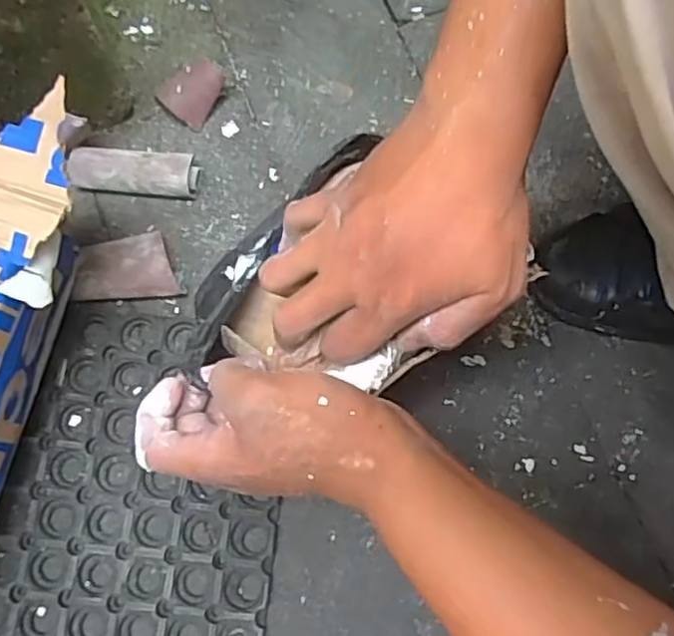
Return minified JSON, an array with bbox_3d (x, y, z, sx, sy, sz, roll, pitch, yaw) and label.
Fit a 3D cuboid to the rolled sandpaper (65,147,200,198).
[{"bbox_3d":[-0.170,-0.123,0.575,0.104,0.028,0.036,5,75,2],"label":"rolled sandpaper"}]

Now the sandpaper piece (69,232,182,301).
[{"bbox_3d":[-0.170,-0.041,0.554,0.082,0.026,0.050,-4,75,-1],"label":"sandpaper piece"}]

